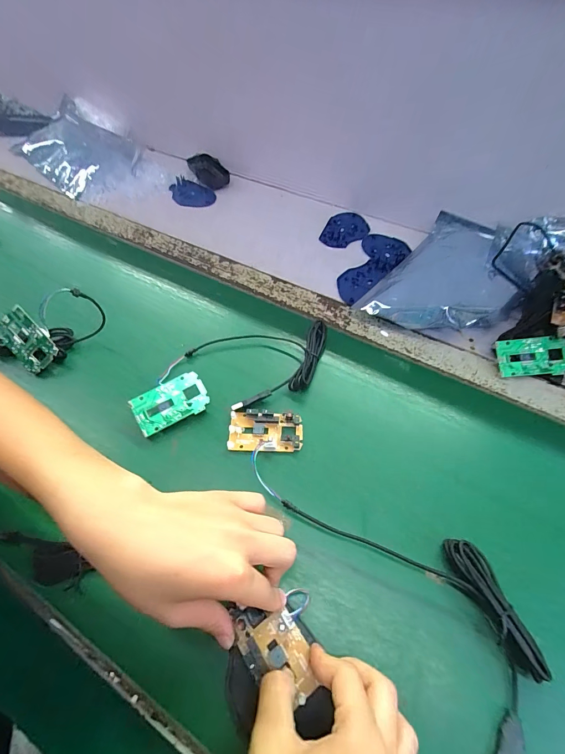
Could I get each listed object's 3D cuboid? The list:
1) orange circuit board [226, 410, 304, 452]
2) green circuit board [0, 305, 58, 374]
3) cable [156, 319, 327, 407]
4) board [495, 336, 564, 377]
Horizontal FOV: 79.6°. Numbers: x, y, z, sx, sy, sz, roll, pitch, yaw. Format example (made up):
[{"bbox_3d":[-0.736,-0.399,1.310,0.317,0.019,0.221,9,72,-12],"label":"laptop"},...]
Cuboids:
[{"bbox_3d":[-0.019,0.056,0.365,0.078,0.016,0.044,0,55,0],"label":"orange circuit board"},{"bbox_3d":[-0.309,-0.046,0.408,0.044,0.006,0.079,-43,89,5],"label":"green circuit board"},{"bbox_3d":[-0.040,-0.014,0.403,0.207,0.026,0.106,-9,55,-6],"label":"cable"},{"bbox_3d":[0.295,-0.023,0.398,0.076,0.004,0.044,-3,83,6],"label":"board"}]

